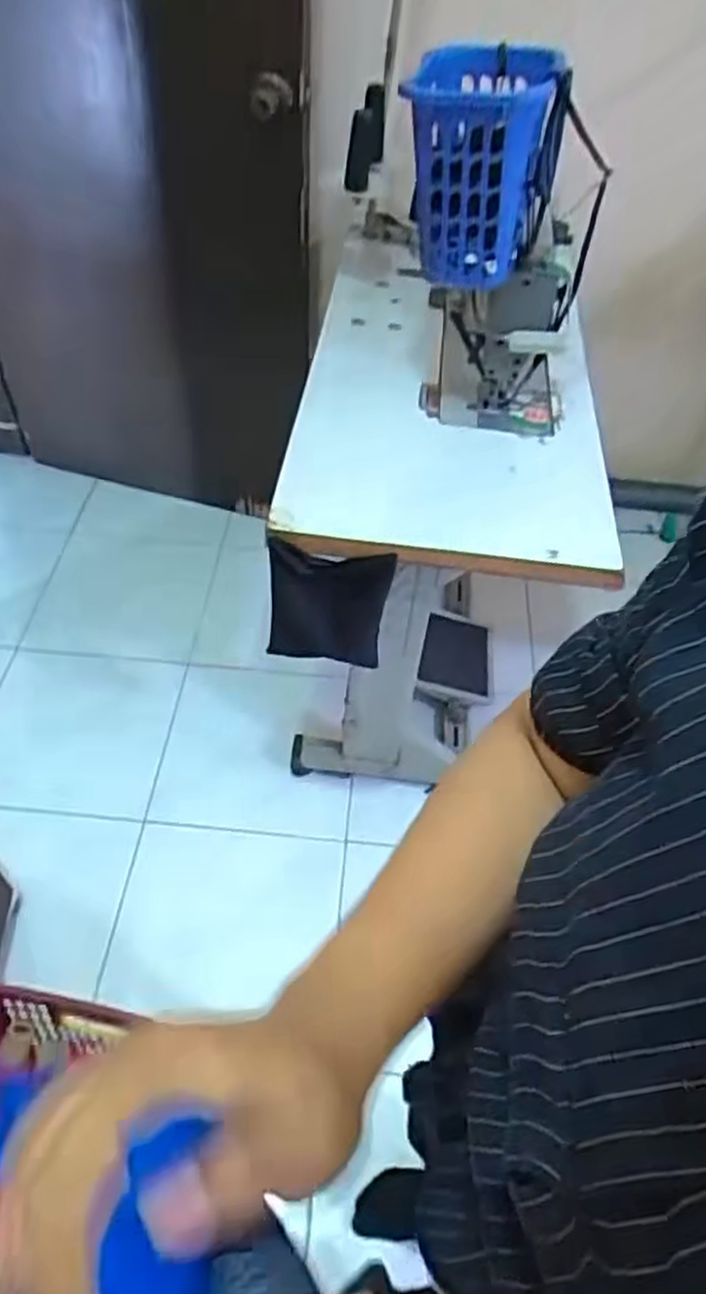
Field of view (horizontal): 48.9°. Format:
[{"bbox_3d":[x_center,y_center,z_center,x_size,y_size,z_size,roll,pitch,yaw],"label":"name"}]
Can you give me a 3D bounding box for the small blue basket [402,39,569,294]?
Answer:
[{"bbox_3d":[0.164,-0.643,1.041,0.164,0.229,0.222,15,51,9],"label":"small blue basket"}]

